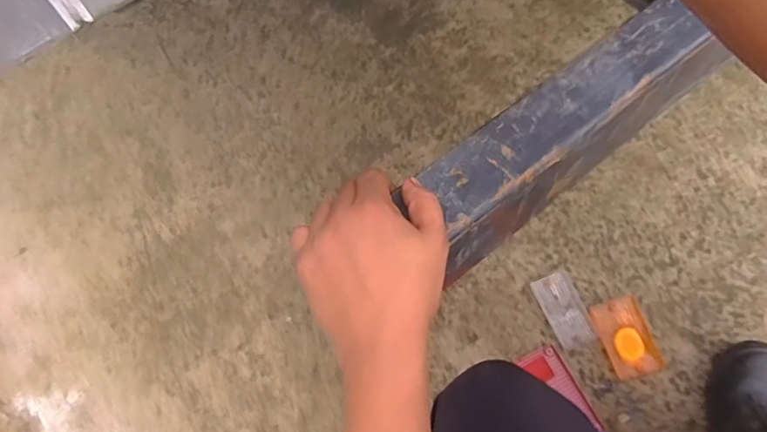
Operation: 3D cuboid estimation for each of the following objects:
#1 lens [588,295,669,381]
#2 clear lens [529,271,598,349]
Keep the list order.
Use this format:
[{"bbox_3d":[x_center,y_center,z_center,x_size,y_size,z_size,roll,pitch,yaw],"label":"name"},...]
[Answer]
[{"bbox_3d":[0.394,0.196,0.849,0.080,0.013,0.121,-15,65,-4],"label":"lens"},{"bbox_3d":[0.300,0.156,0.874,0.061,0.012,0.120,-20,65,-6],"label":"clear lens"}]

